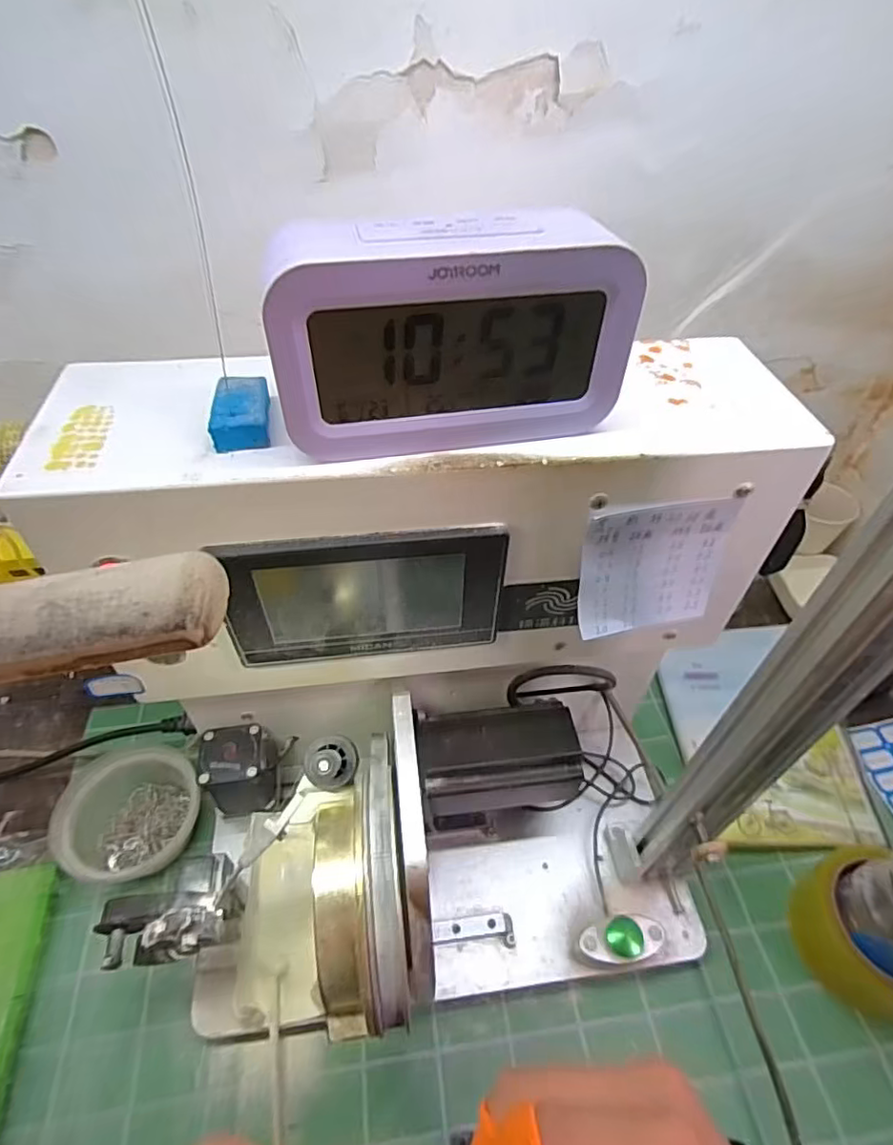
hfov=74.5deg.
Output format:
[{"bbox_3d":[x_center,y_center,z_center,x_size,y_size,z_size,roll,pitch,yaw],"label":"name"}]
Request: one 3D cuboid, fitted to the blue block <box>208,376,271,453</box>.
[{"bbox_3d":[-0.087,-0.069,0.252,0.023,0.014,0.036,-6,48,-7],"label":"blue block"}]

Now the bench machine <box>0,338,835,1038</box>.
[{"bbox_3d":[0.000,0.088,0.338,0.333,0.333,0.237,-5,48,-7],"label":"bench machine"}]

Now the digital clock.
[{"bbox_3d":[0.003,-0.091,0.230,0.135,0.078,0.037,-8,48,-10],"label":"digital clock"}]

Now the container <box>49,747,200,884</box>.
[{"bbox_3d":[-0.240,0.185,0.452,0.094,0.056,0.094,1,48,-1],"label":"container"}]

